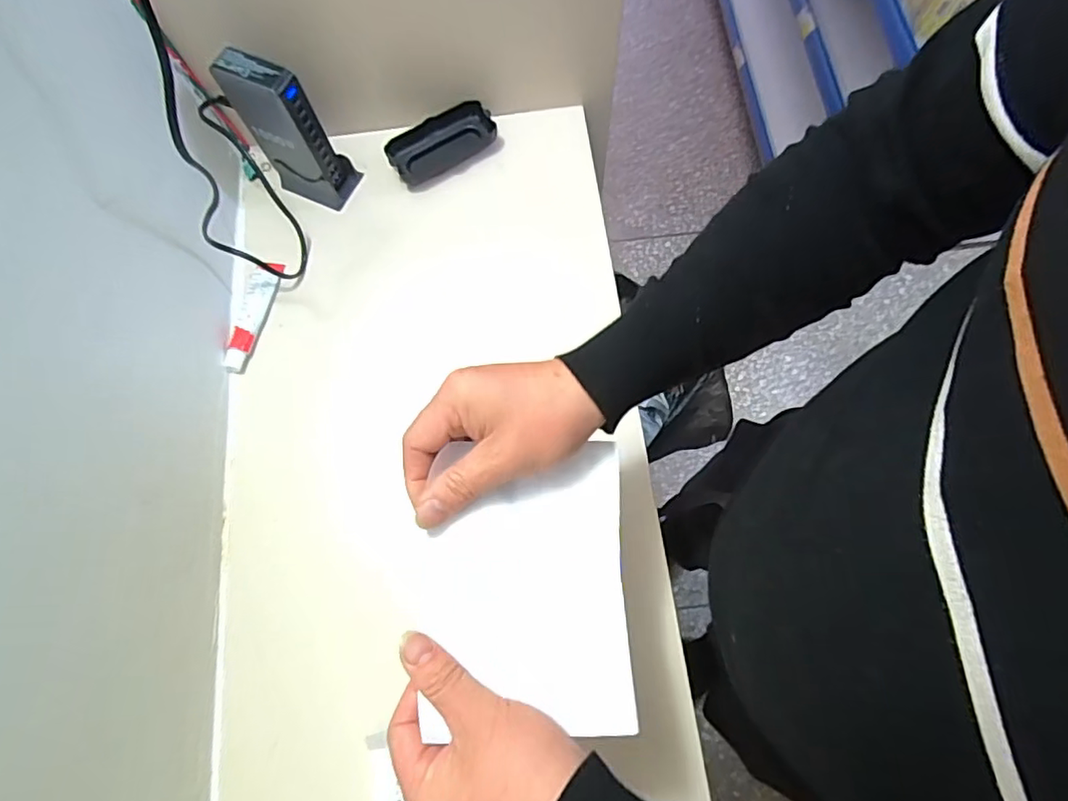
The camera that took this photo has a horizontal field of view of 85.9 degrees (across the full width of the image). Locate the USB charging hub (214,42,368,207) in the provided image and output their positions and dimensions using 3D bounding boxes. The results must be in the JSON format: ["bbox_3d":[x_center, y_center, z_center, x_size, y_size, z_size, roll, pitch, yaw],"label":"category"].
[{"bbox_3d":[-0.225,-0.243,0.523,0.079,0.134,0.040,19,74,8],"label":"USB charging hub"}]

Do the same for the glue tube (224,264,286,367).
[{"bbox_3d":[-0.263,-0.083,0.533,0.034,0.013,0.112,8,73,5],"label":"glue tube"}]

